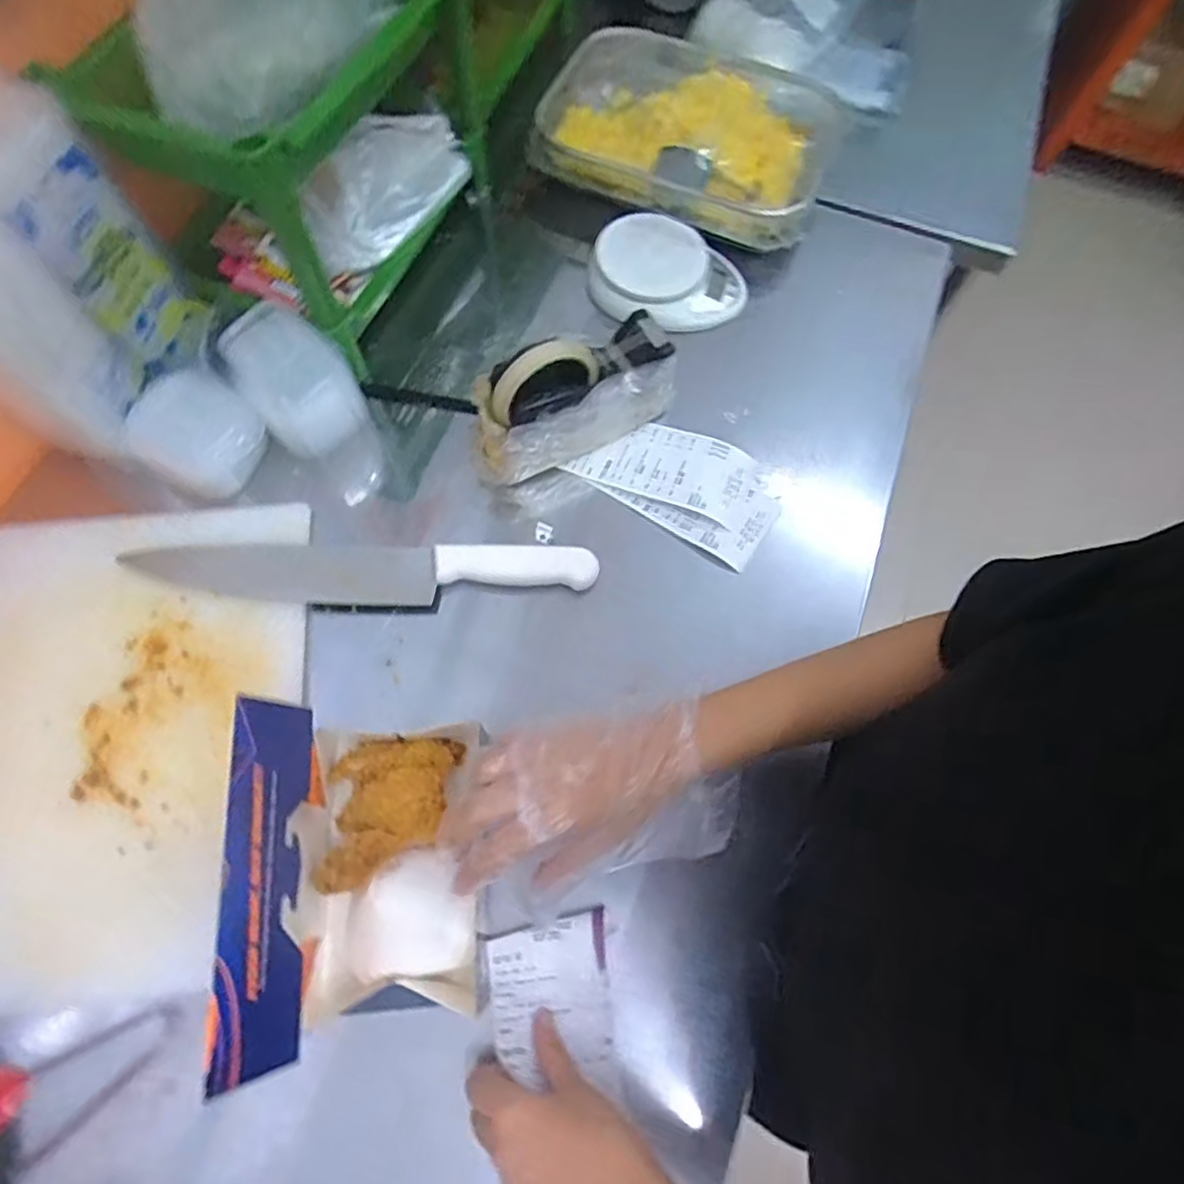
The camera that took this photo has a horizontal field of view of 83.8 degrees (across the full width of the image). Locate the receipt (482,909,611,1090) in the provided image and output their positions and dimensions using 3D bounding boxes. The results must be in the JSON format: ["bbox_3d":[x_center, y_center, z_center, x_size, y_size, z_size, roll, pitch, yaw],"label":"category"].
[{"bbox_3d":[-0.030,0.259,0.426,0.075,0.017,0.081,-8,69,-6],"label":"receipt"}]

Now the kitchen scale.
[{"bbox_3d":[0.077,-0.309,0.644,0.151,0.056,0.105,16,69,3],"label":"kitchen scale"}]

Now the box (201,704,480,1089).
[{"bbox_3d":[-0.125,0.156,0.380,0.107,0.146,0.172,-3,69,-4],"label":"box"}]

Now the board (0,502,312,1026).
[{"bbox_3d":[-0.341,0.101,0.473,0.246,0.009,0.348,-4,69,-4],"label":"board"}]

